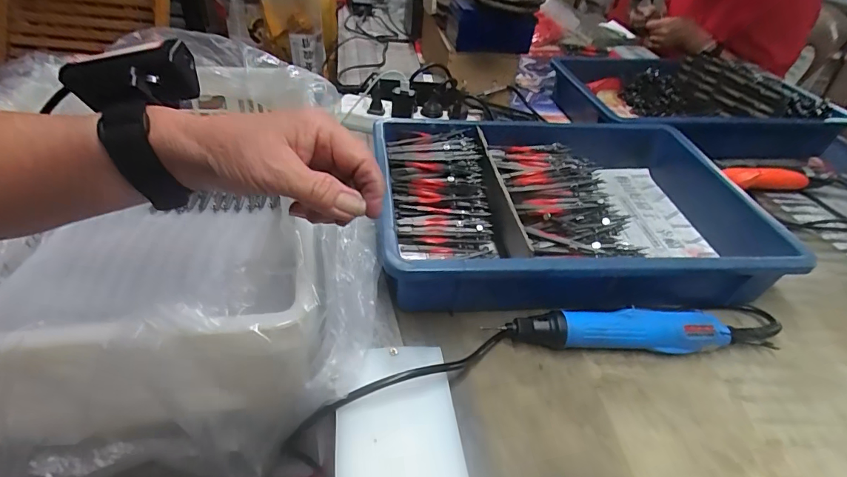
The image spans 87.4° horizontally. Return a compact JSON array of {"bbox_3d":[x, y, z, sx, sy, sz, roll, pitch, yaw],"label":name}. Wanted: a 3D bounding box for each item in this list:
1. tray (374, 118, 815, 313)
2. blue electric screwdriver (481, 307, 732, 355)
[{"bbox_3d":[0.159,-0.040,0.523,0.409,0.079,0.275,0,41,-8],"label":"tray"},{"bbox_3d":[0.175,0.087,0.415,0.209,0.037,0.032,4,40,-3],"label":"blue electric screwdriver"}]

